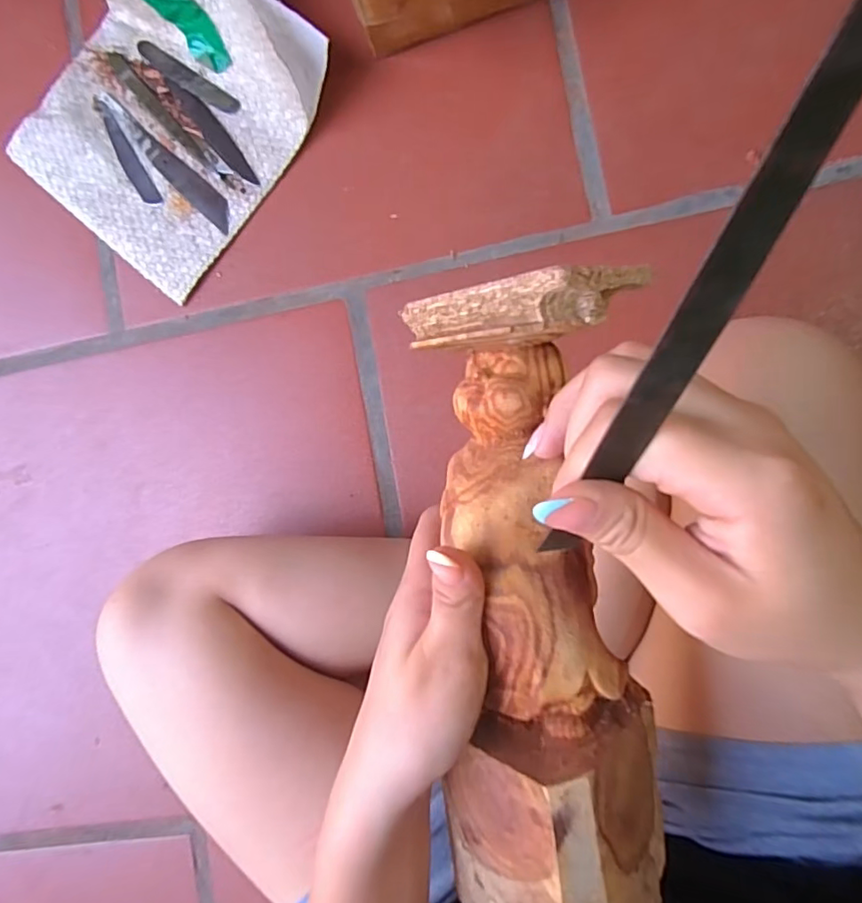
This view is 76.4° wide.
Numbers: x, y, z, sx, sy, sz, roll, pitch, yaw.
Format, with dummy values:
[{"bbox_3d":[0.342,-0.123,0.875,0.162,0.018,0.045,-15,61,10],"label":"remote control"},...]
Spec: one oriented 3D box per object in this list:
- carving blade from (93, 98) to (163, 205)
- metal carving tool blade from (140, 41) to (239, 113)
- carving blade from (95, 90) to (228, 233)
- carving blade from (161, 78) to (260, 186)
[{"bbox_3d":[-0.334,-0.327,0.598,0.022,0.005,0.143,-30,84,6],"label":"carving blade"},{"bbox_3d":[-0.266,-0.406,0.595,0.151,0.004,0.021,38,88,11],"label":"metal carving tool blade"},{"bbox_3d":[-0.287,-0.312,0.588,0.218,0.008,0.026,42,94,7],"label":"carving blade"},{"bbox_3d":[-0.232,-0.340,0.578,0.024,0.004,0.156,-39,84,5],"label":"carving blade"}]

